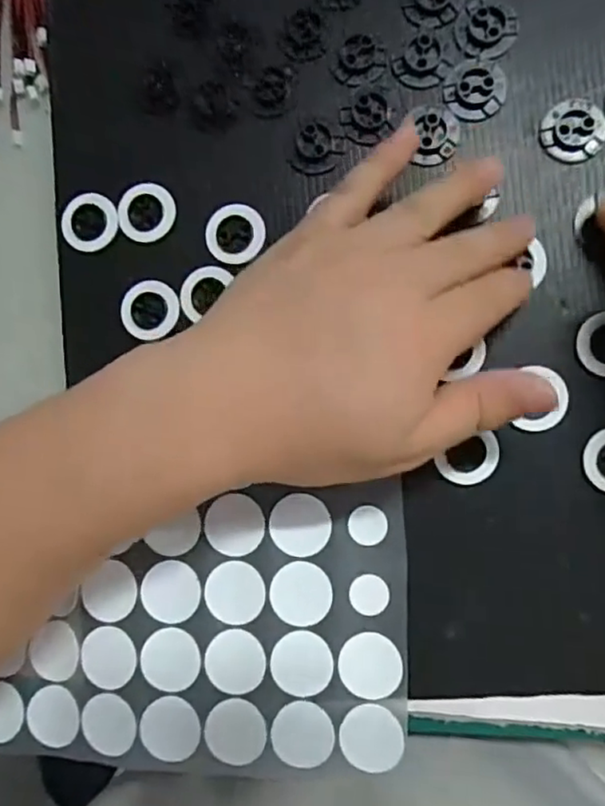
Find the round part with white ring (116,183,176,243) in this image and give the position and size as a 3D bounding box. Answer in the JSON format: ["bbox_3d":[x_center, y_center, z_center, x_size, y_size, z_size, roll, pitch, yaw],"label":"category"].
[{"bbox_3d":[-0.076,-0.093,0.298,0.027,0.004,0.028,0,86,7],"label":"round part with white ring"}]

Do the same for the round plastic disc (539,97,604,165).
[{"bbox_3d":[0.122,-0.123,0.275,0.028,0.006,0.031,20,89,8],"label":"round plastic disc"}]

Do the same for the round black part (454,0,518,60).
[{"bbox_3d":[0.084,-0.171,0.282,0.027,0.004,0.026,0,86,7],"label":"round black part"}]

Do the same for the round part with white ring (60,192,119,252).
[{"bbox_3d":[-0.105,-0.089,0.301,0.028,0.004,0.028,0,86,7],"label":"round part with white ring"}]

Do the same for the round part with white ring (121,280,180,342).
[{"bbox_3d":[-0.073,-0.045,0.297,0.027,0.006,0.028,0,86,7],"label":"round part with white ring"}]

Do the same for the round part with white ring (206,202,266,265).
[{"bbox_3d":[-0.032,-0.081,0.290,0.027,0.004,0.028,0,86,7],"label":"round part with white ring"}]

